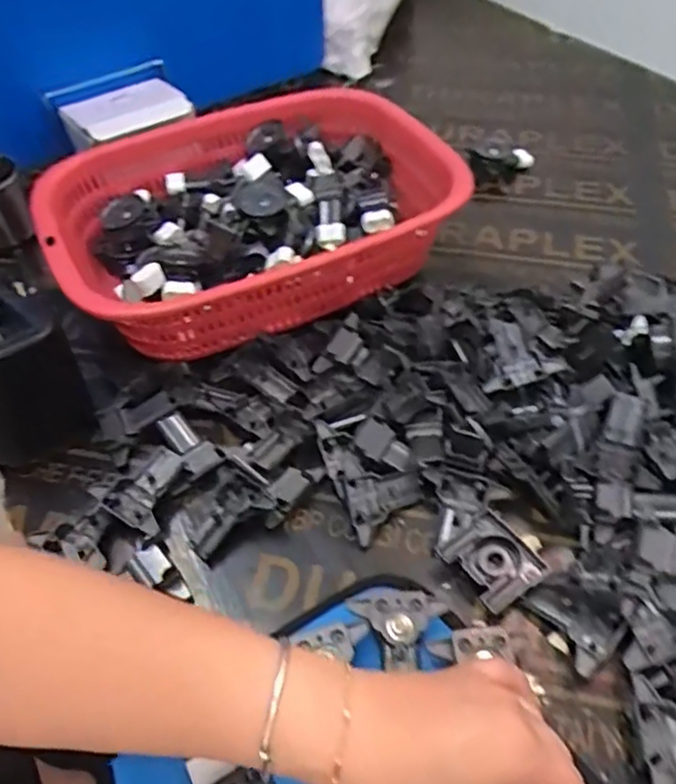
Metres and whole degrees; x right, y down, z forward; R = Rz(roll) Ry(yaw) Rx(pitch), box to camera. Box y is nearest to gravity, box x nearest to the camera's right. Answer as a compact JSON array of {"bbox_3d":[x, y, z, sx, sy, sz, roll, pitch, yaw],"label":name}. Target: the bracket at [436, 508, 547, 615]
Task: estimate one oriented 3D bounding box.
[{"bbox_3d":[0.100,0.111,0.426,0.050,0.019,0.054,-29,55,-21],"label":"bracket"}]

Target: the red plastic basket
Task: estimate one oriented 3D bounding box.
[{"bbox_3d":[-0.076,-0.159,0.602,0.334,0.094,0.258,-23,53,-17],"label":"red plastic basket"}]

